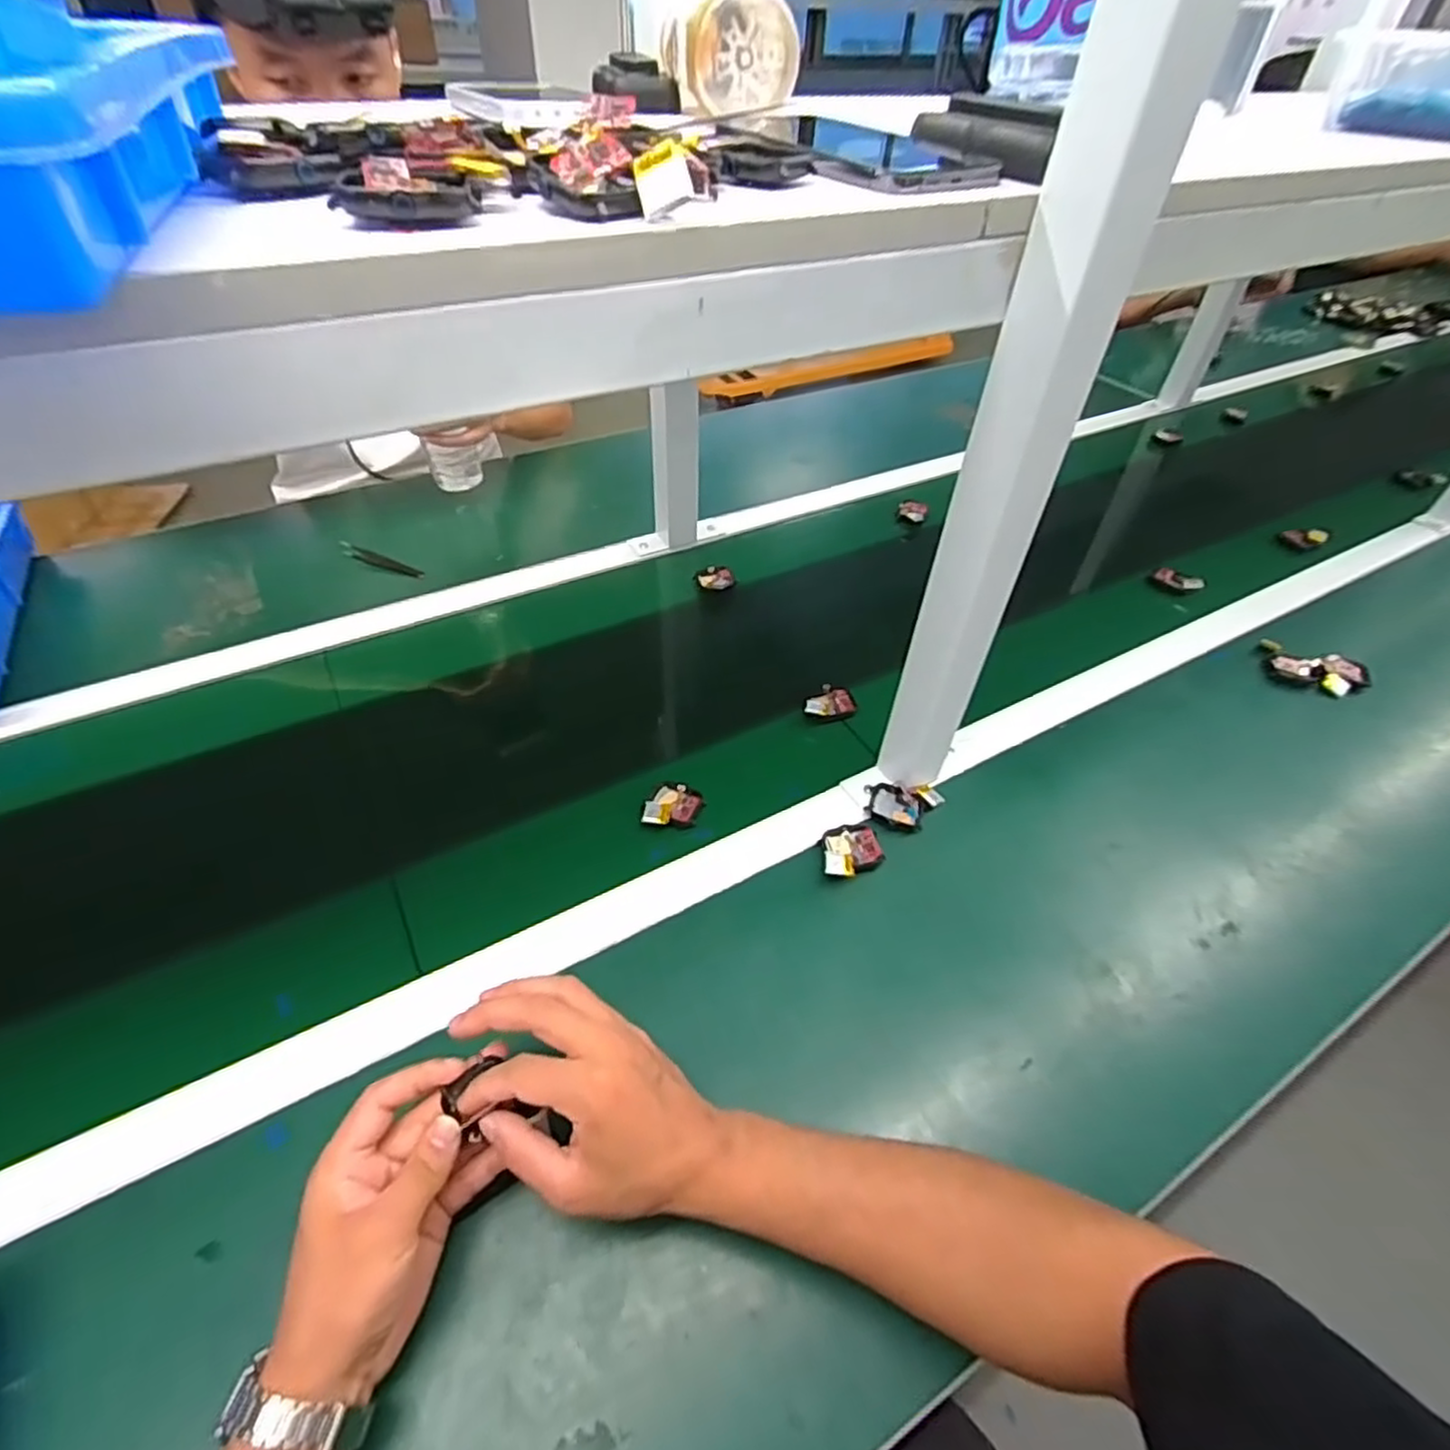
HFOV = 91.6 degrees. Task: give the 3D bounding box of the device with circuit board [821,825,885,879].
[{"bbox_3d":[0.101,0.100,0.562,0.049,0.016,0.046,2,47,-2],"label":"device with circuit board"}]

